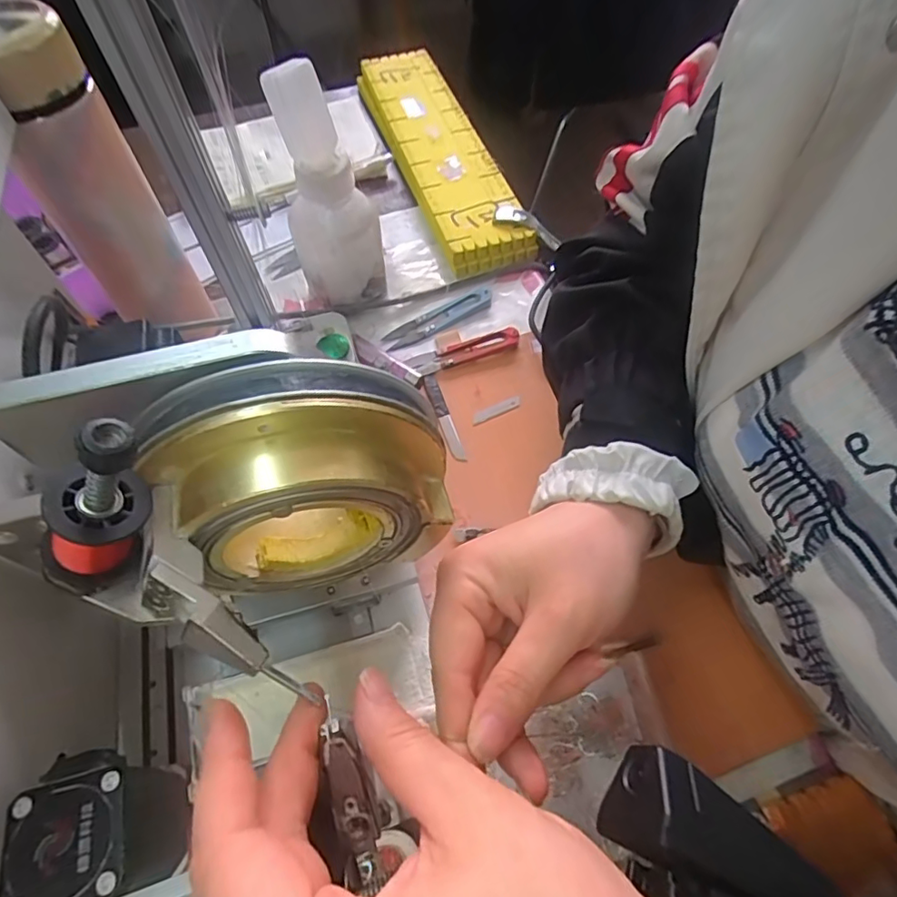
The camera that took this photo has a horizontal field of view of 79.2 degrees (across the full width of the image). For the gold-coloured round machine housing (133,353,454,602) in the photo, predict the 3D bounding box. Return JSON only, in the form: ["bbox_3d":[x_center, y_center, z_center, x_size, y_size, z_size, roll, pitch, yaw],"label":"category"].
[{"bbox_3d":[-0.049,0.015,0.206,0.099,0.095,0.046,-15,60,-8],"label":"gold-coloured round machine housing"}]

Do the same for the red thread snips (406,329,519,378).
[{"bbox_3d":[0.013,-0.079,0.436,0.087,0.012,0.023,-19,60,-10],"label":"red thread snips"}]

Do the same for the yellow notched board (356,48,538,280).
[{"bbox_3d":[-0.010,-0.308,0.559,0.087,0.035,0.338,-18,60,-10],"label":"yellow notched board"}]

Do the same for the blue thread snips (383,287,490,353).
[{"bbox_3d":[-0.008,-0.109,0.457,0.098,0.010,0.021,-27,62,-14],"label":"blue thread snips"}]

